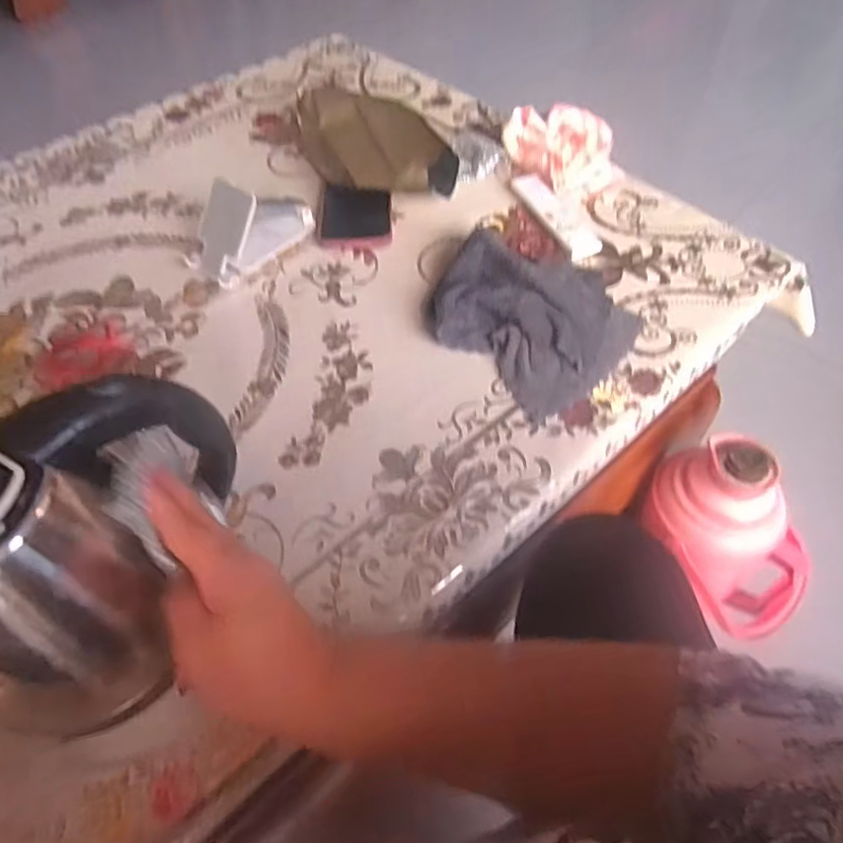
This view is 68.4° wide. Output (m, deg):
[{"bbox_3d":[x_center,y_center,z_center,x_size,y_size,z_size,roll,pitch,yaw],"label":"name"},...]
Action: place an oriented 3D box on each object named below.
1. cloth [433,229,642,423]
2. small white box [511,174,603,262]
[{"bbox_3d":[0.107,-0.112,0.589,0.175,0.047,0.186,-37,61,-23],"label":"cloth"},{"bbox_3d":[0.151,-0.234,0.693,0.042,0.017,0.145,-19,55,-12],"label":"small white box"}]

